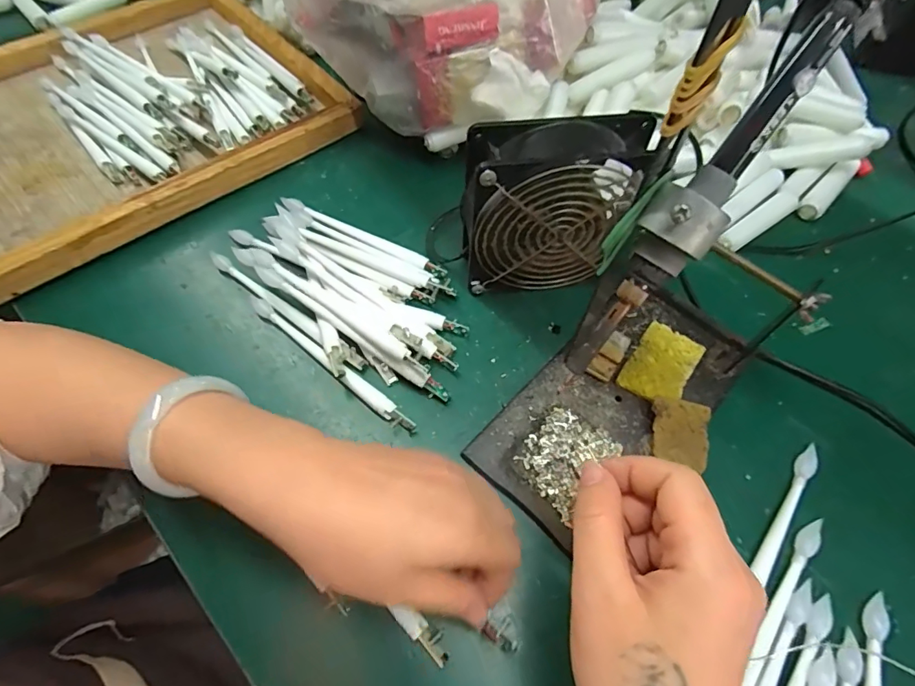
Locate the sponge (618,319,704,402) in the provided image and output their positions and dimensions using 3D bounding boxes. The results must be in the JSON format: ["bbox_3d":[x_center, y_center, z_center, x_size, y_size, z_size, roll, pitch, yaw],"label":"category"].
[{"bbox_3d":[0.137,0.014,0.317,0.037,0.004,0.056,34,66,17],"label":"sponge"}]

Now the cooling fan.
[{"bbox_3d":[0.061,-0.088,0.318,0.118,0.115,0.046,-2,61,-1],"label":"cooling fan"}]

